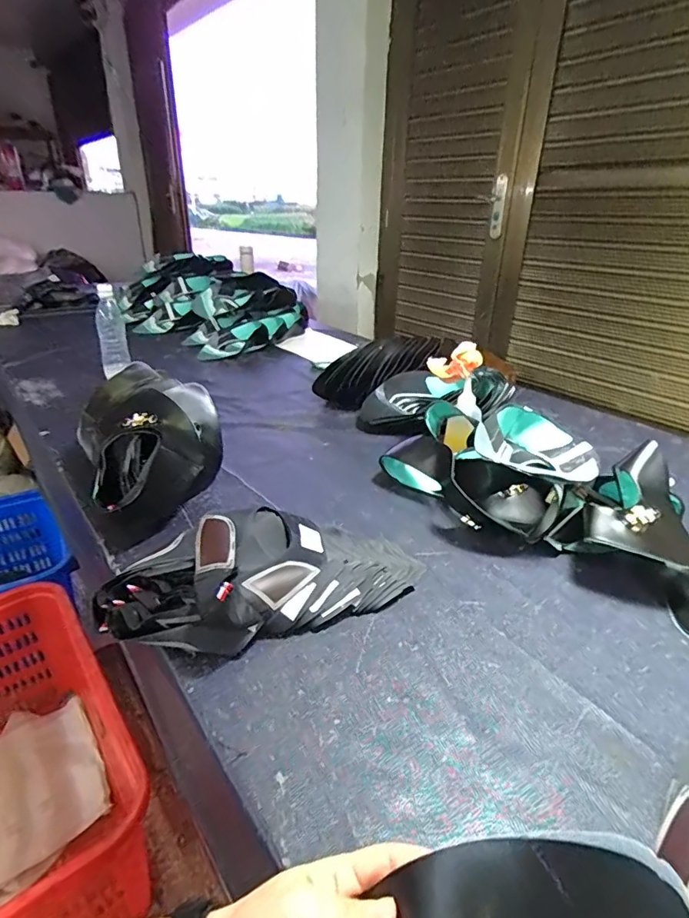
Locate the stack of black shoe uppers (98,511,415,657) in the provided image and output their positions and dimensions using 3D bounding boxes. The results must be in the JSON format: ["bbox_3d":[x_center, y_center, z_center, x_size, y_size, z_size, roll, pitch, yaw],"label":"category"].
[{"bbox_3d":[-0.087,0.126,0.569,0.348,0.077,0.156,-12,30,-23],"label":"stack of black shoe uppers"}]

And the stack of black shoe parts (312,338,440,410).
[{"bbox_3d":[0.070,-0.203,1.105,0.295,0.109,0.104,-23,25,13],"label":"stack of black shoe parts"}]

